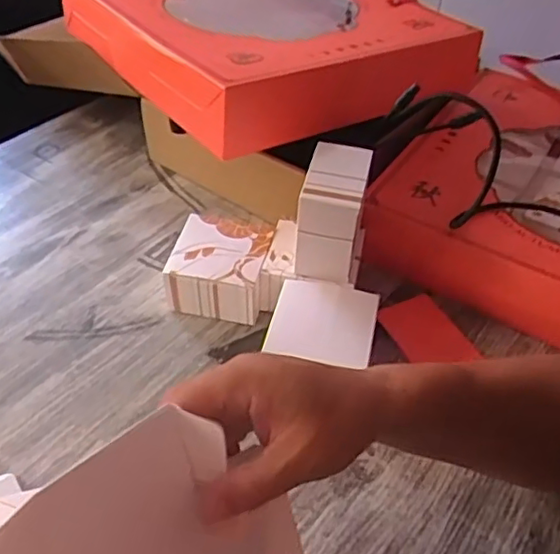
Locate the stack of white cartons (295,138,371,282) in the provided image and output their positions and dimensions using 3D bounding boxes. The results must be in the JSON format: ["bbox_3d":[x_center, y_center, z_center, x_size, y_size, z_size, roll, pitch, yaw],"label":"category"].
[{"bbox_3d":[0.048,-0.057,0.557,0.051,0.086,0.085,11,46,9],"label":"stack of white cartons"}]

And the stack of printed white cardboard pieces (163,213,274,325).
[{"bbox_3d":[-0.055,-0.008,0.599,0.083,0.059,0.081,10,46,8],"label":"stack of printed white cardboard pieces"}]

